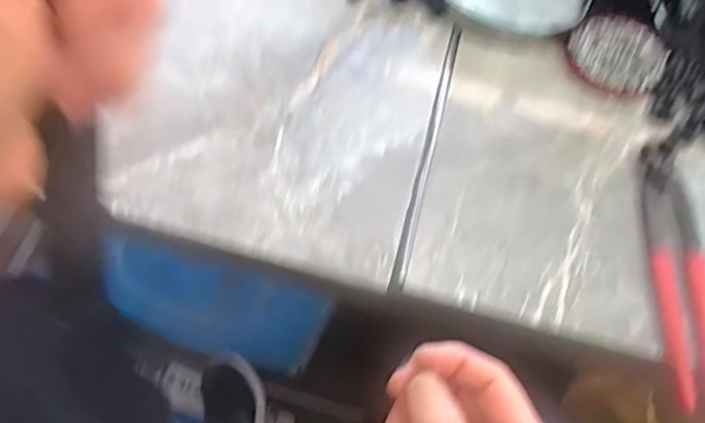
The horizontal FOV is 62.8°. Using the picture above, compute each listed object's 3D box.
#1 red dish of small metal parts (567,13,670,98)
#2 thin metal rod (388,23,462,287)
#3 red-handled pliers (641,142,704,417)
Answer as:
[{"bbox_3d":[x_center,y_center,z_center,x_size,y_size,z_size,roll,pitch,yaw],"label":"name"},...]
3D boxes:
[{"bbox_3d":[0.226,-0.135,0.490,0.077,0.017,0.074,2,63,-3],"label":"red dish of small metal parts"},{"bbox_3d":[0.060,-0.052,0.442,0.009,0.004,0.241,15,63,4],"label":"thin metal rod"},{"bbox_3d":[0.228,0.041,0.399,0.035,0.016,0.194,8,63,0],"label":"red-handled pliers"}]

